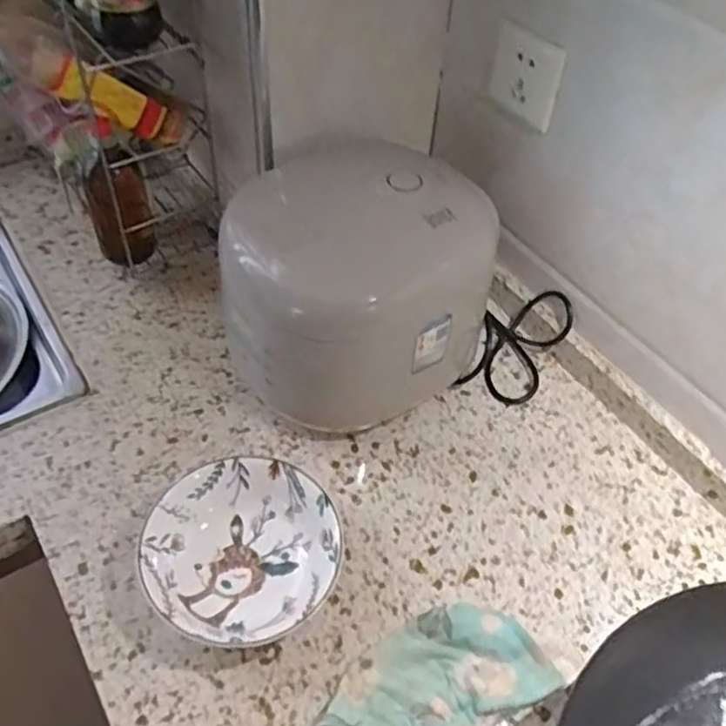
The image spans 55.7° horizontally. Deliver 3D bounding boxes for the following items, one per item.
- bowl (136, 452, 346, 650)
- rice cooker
[{"bbox_3d":[-0.107,0.171,0.616,0.166,0.053,0.162,-19,53,-19],"label":"bowl"},{"bbox_3d":[-0.013,-0.075,0.716,0.230,0.227,0.218,-27,57,-24],"label":"rice cooker"}]

